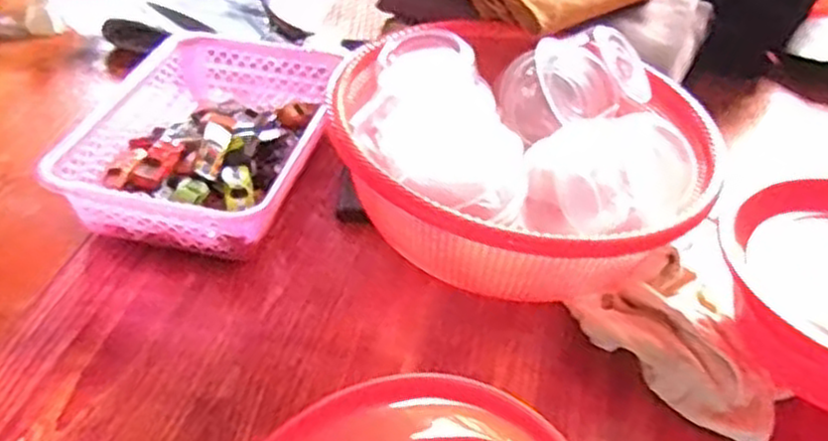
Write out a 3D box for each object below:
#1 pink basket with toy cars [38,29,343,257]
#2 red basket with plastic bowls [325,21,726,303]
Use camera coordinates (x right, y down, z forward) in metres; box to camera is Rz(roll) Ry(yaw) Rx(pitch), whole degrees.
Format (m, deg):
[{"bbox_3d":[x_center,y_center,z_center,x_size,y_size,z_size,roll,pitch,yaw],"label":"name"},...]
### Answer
[{"bbox_3d":[-0.201,-0.085,0.787,0.212,0.075,0.301,9,40,5],"label":"pink basket with toy cars"},{"bbox_3d":[0.093,-0.055,0.709,0.337,0.161,0.287,22,43,21],"label":"red basket with plastic bowls"}]

